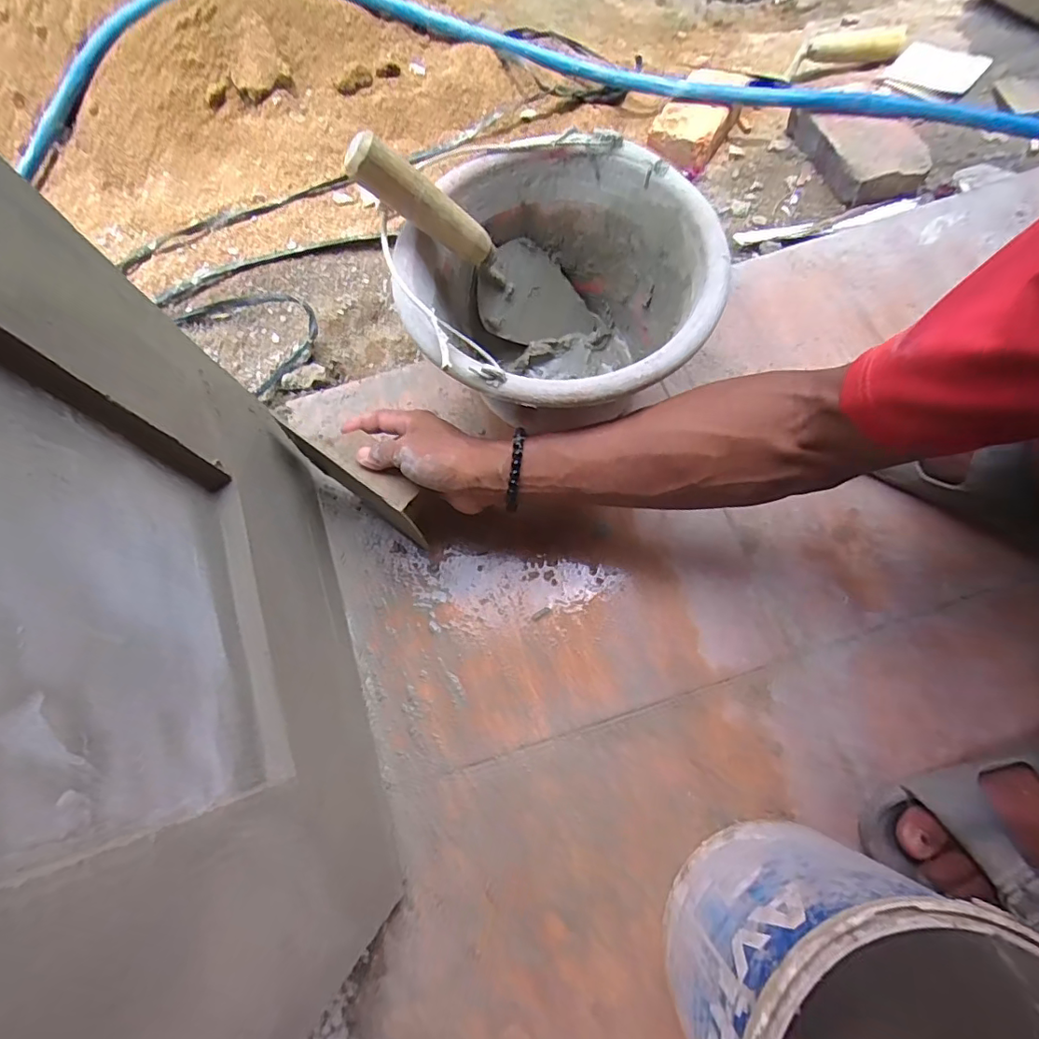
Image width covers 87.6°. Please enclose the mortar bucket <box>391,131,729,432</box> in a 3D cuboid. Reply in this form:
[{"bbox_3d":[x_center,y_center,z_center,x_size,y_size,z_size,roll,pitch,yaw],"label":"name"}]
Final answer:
[{"bbox_3d":[0.028,-0.173,0.483,0.235,0.172,0.241,-1,73,3],"label":"mortar bucket"}]

